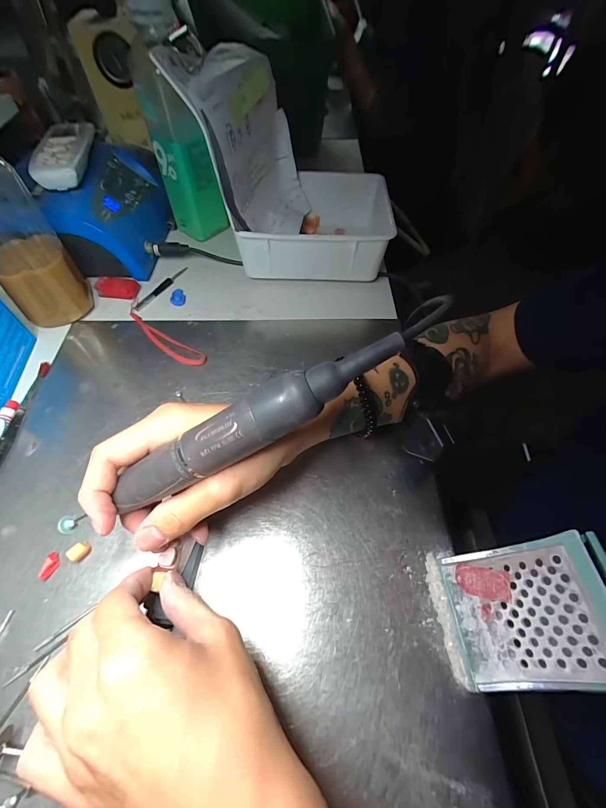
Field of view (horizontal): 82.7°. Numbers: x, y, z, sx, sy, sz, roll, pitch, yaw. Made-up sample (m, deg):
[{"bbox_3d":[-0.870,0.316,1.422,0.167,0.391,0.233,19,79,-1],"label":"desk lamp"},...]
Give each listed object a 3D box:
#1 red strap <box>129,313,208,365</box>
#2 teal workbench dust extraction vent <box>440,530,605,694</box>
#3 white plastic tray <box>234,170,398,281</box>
[{"bbox_3d":[-0.152,-0.070,0.370,0.119,0.004,0.022,31,62,18],"label":"red strap"},{"bbox_3d":[0.136,0.125,0.206,0.021,0.096,0.073,25,46,-40],"label":"teal workbench dust extraction vent"},{"bbox_3d":[0.021,-0.217,0.427,0.165,0.071,0.158,5,57,3],"label":"white plastic tray"}]

